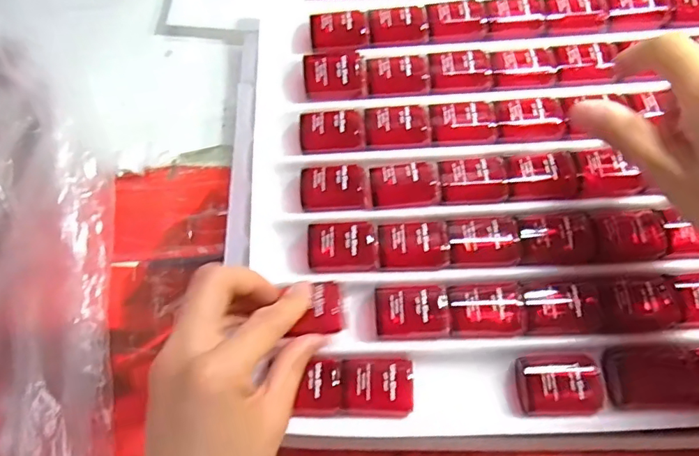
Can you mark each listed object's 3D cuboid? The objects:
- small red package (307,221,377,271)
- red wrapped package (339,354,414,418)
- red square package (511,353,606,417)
[{"bbox_3d":[-0.004,0.010,0.306,0.041,0.009,0.030,-5,67,1],"label":"small red package"},{"bbox_3d":[0.016,0.089,0.279,0.039,0.012,0.031,-5,71,1],"label":"red wrapped package"},{"bbox_3d":[0.116,0.087,0.277,0.047,0.013,0.032,-3,71,2],"label":"red square package"}]

